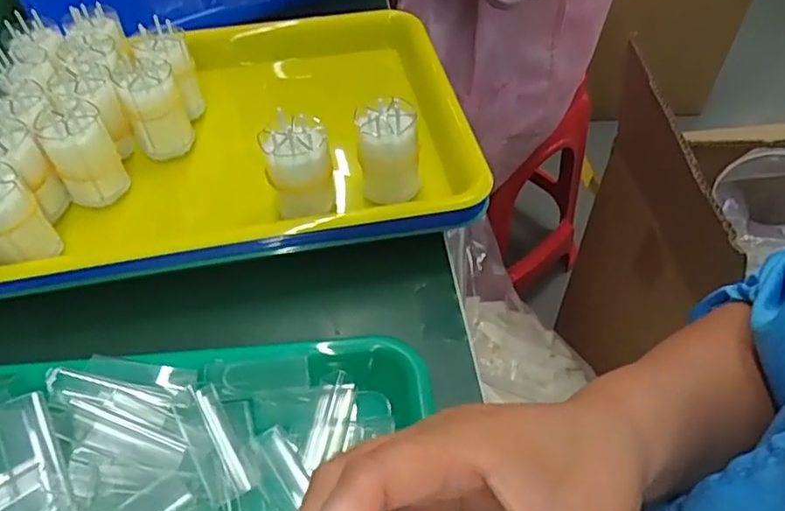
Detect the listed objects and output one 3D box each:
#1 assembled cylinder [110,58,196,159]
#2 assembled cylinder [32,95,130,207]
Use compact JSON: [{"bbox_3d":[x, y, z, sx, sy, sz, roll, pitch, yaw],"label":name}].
[{"bbox_3d":[-0.168,-0.103,0.439,0.038,0.060,0.033,-21,52,-16],"label":"assembled cylinder"},{"bbox_3d":[-0.205,-0.069,0.405,0.039,0.056,0.051,-29,55,-21],"label":"assembled cylinder"}]

